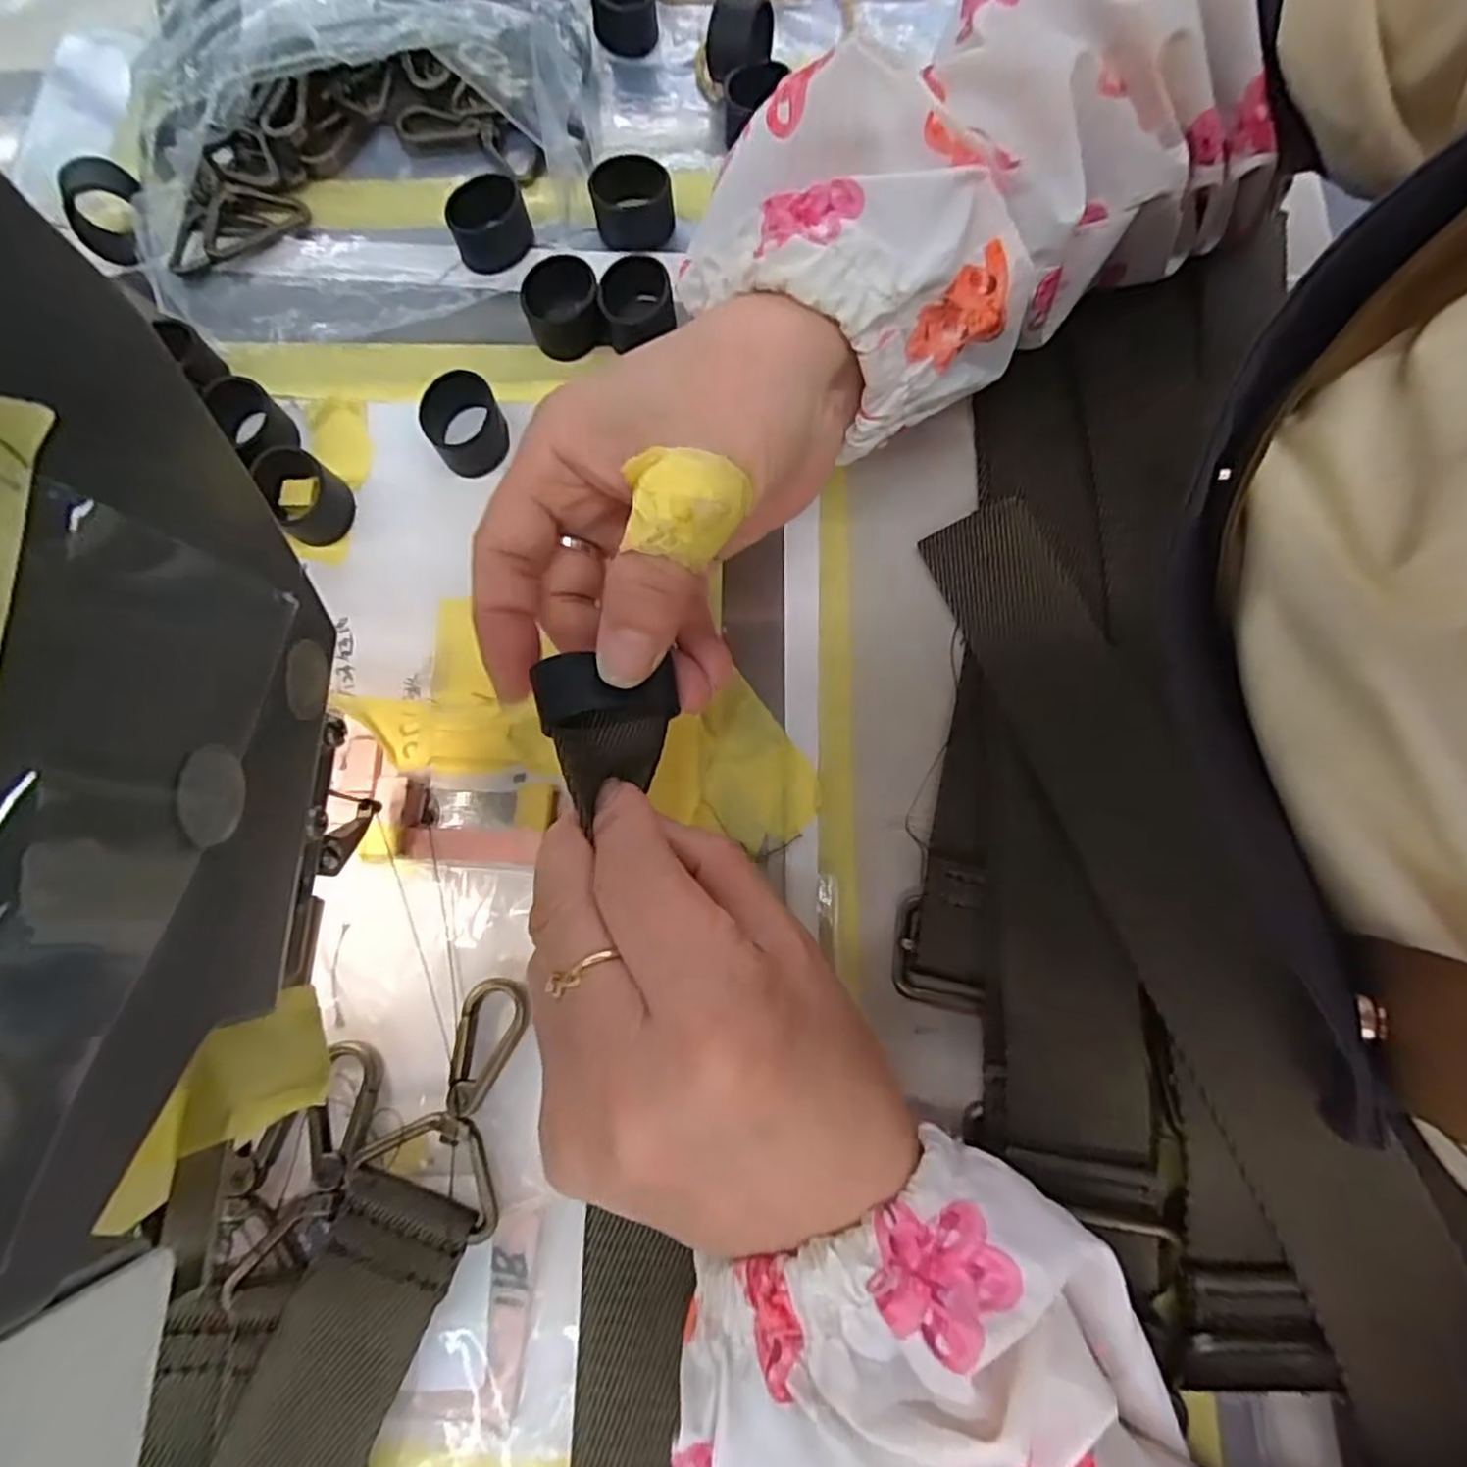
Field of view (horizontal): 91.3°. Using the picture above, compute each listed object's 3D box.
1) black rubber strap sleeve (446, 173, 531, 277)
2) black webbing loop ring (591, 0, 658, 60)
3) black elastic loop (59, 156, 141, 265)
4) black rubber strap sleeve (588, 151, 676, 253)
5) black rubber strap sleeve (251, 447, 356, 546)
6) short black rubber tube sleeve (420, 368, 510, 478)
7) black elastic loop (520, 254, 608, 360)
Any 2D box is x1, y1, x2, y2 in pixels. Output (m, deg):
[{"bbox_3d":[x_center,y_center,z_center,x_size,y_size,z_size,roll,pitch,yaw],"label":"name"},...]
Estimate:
[{"bbox_3d":[-0.094,-0.196,0.276,0.030,0.016,0.027,-21,76,-4],"label":"black rubber strap sleeve"},{"bbox_3d":[-0.045,-0.301,0.300,0.026,0.022,0.028,-5,75,0],"label":"black webbing loop ring"},{"bbox_3d":[-0.243,-0.202,0.275,0.020,0.025,0.027,24,77,7],"label":"black elastic loop"},{"bbox_3d":[-0.039,-0.205,0.278,0.030,0.020,0.023,-15,75,-3],"label":"black rubber strap sleeve"},{"bbox_3d":[-0.151,-0.083,0.252,0.032,0.016,0.024,43,80,11],"label":"black rubber strap sleeve"},{"bbox_3d":[-0.095,-0.110,0.255,0.027,0.018,0.027,-31,76,-6],"label":"short black rubber tube sleeve"},{"bbox_3d":[-0.063,-0.156,0.264,0.027,0.020,0.029,-16,75,-3],"label":"black elastic loop"}]

